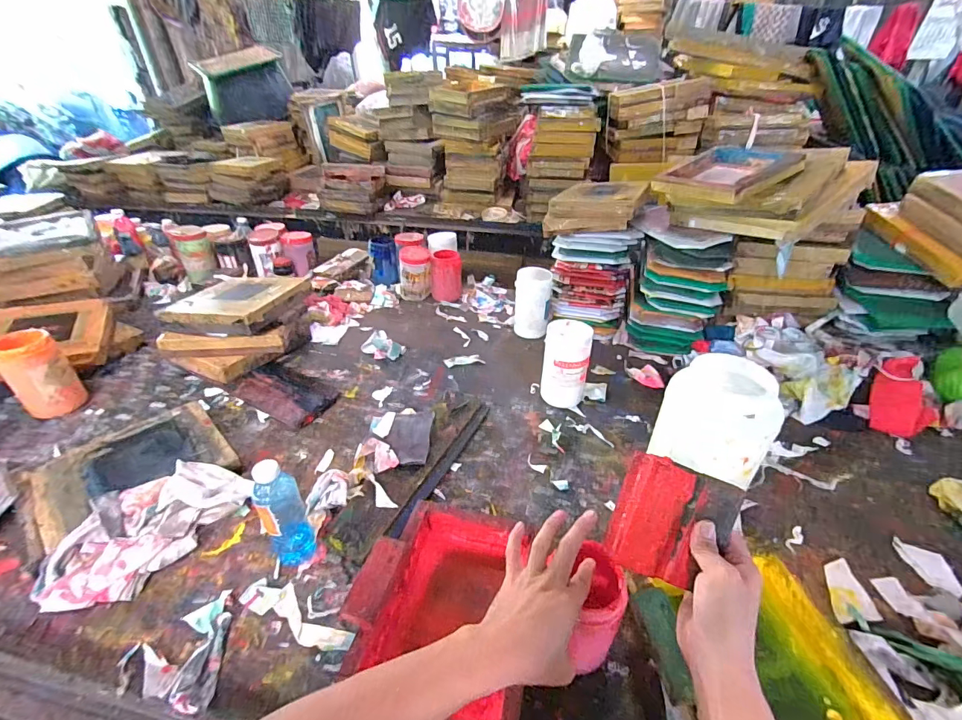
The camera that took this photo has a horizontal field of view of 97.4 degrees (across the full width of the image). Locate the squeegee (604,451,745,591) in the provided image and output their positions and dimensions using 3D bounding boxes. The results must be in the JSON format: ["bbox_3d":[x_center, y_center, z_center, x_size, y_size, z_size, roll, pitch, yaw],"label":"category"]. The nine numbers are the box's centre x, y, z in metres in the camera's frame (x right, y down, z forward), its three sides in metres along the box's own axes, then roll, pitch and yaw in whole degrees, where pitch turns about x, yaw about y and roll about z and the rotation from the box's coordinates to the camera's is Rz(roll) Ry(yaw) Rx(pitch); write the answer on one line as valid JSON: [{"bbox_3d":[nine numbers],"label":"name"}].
[{"bbox_3d":[0.192,0.166,0.428,0.104,0.118,0.012,18,4,18],"label":"squeegee"}]

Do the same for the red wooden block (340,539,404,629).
[{"bbox_3d":[-0.142,0.290,0.563,0.045,0.015,0.111,10,37,12],"label":"red wooden block"}]

